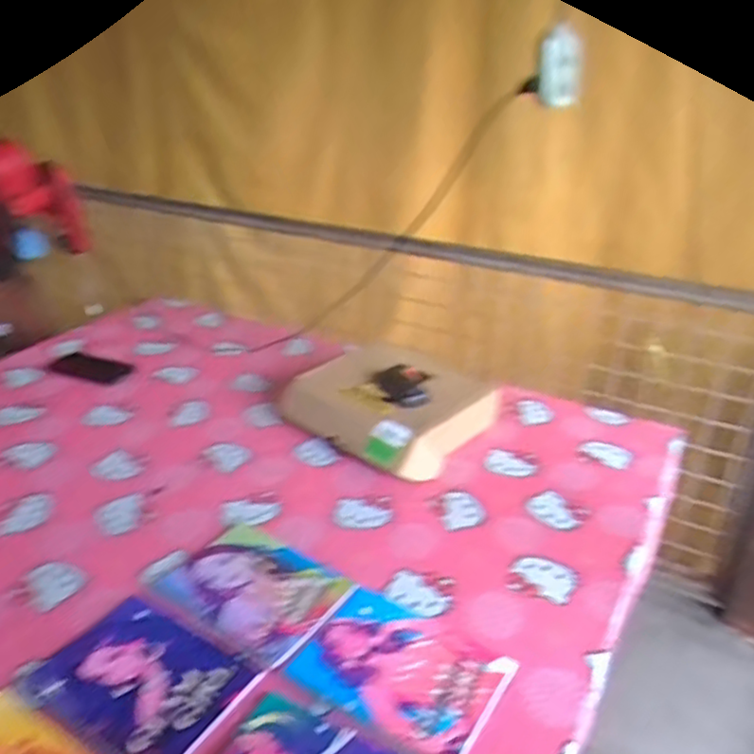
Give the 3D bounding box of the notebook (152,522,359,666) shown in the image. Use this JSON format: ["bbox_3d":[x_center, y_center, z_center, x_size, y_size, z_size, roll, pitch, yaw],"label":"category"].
[{"bbox_3d":[-0.141,0.247,0.808,0.198,0.012,0.155,19,33,32],"label":"notebook"}]

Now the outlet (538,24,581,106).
[{"bbox_3d":[0.162,-0.276,0.603,0.035,0.060,0.036,7,26,13],"label":"outlet"}]

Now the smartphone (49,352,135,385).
[{"bbox_3d":[-0.561,-0.018,1.329,0.179,0.014,0.063,14,31,25],"label":"smartphone"}]

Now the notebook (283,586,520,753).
[{"bbox_3d":[0.024,0.300,0.706,0.196,0.007,0.146,18,33,30],"label":"notebook"}]

